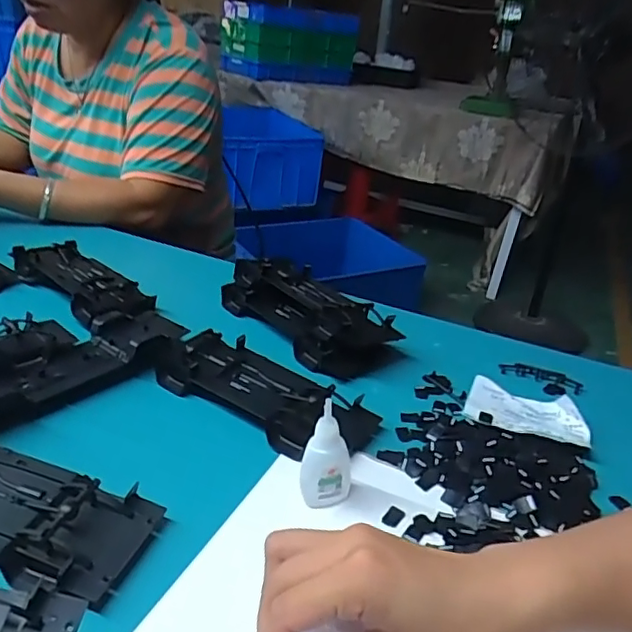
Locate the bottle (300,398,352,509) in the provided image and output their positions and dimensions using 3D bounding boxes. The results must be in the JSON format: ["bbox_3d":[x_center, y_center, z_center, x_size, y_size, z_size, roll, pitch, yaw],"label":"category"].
[{"bbox_3d":[0.009,0.090,0.385,0.032,0.072,0.028,10,29,7],"label":"bottle"}]

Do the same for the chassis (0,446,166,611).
[{"bbox_3d":[-0.198,0.117,0.361,0.188,0.027,0.069,13,29,13],"label":"chassis"}]

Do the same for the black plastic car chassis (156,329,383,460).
[{"bbox_3d":[-0.046,0.059,0.479,0.186,0.029,0.070,21,32,26],"label":"black plastic car chassis"}]

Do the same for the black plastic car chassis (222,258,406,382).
[{"bbox_3d":[-0.005,-0.013,0.594,0.095,0.046,0.198,-17,36,-36],"label":"black plastic car chassis"}]

